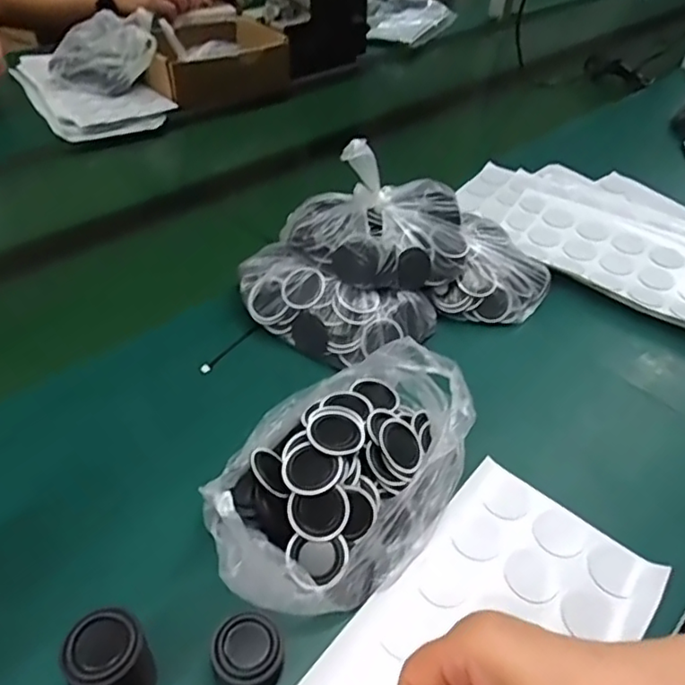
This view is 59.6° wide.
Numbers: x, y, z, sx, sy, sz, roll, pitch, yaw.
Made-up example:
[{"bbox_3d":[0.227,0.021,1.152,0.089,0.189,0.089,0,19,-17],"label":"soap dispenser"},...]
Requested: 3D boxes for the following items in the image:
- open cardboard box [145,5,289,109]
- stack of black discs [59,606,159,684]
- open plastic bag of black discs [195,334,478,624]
[{"bbox_3d":[-0.210,-0.457,0.955,0.222,0.081,0.212,-23,48,-26],"label":"open cardboard box"},{"bbox_3d":[-0.120,0.169,0.313,0.042,0.059,0.038,-30,56,-35],"label":"stack of black discs"},{"bbox_3d":[-0.003,0.081,0.400,0.140,0.075,0.198,29,46,19],"label":"open plastic bag of black discs"}]

